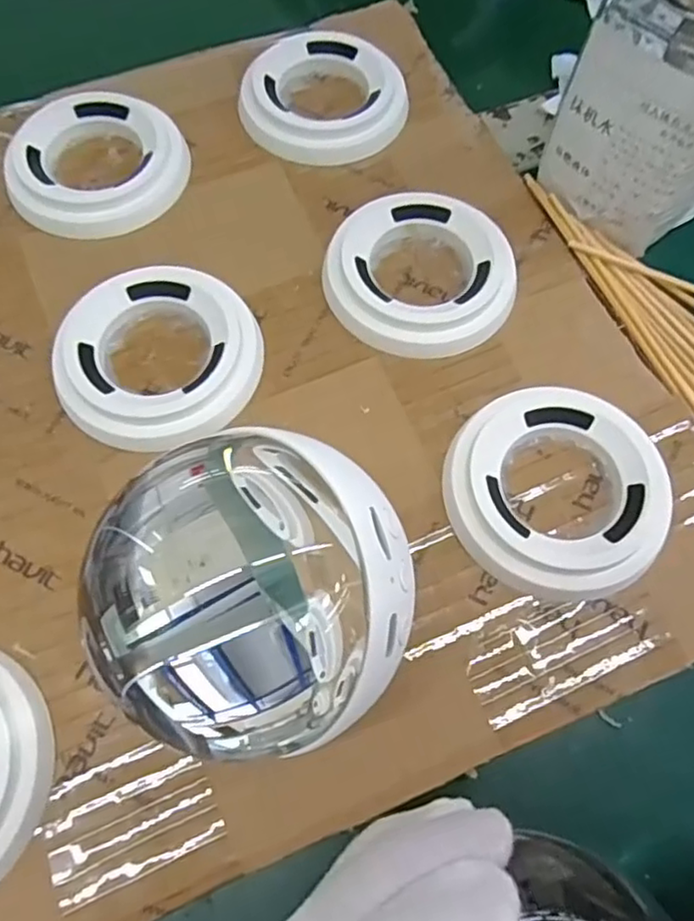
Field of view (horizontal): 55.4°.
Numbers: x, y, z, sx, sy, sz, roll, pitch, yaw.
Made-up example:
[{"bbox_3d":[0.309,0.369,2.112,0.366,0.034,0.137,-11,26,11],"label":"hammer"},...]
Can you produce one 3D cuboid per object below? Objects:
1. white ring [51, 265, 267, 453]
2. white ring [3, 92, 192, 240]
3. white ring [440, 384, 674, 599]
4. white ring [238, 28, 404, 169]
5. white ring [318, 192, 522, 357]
[{"bbox_3d":[-0.066,-0.036,0.234,0.069,0.012,0.068,1,67,-2],"label":"white ring"},{"bbox_3d":[-0.103,-0.121,0.270,0.066,0.013,0.067,1,67,-2],"label":"white ring"},{"bbox_3d":[0.069,0.010,0.216,0.069,0.013,0.069,1,67,-2],"label":"white ring"},{"bbox_3d":[-0.010,-0.158,0.288,0.070,0.011,0.070,1,67,-2],"label":"white ring"},{"bbox_3d":[0.028,-0.070,0.249,0.068,0.011,0.069,1,67,-2],"label":"white ring"}]

